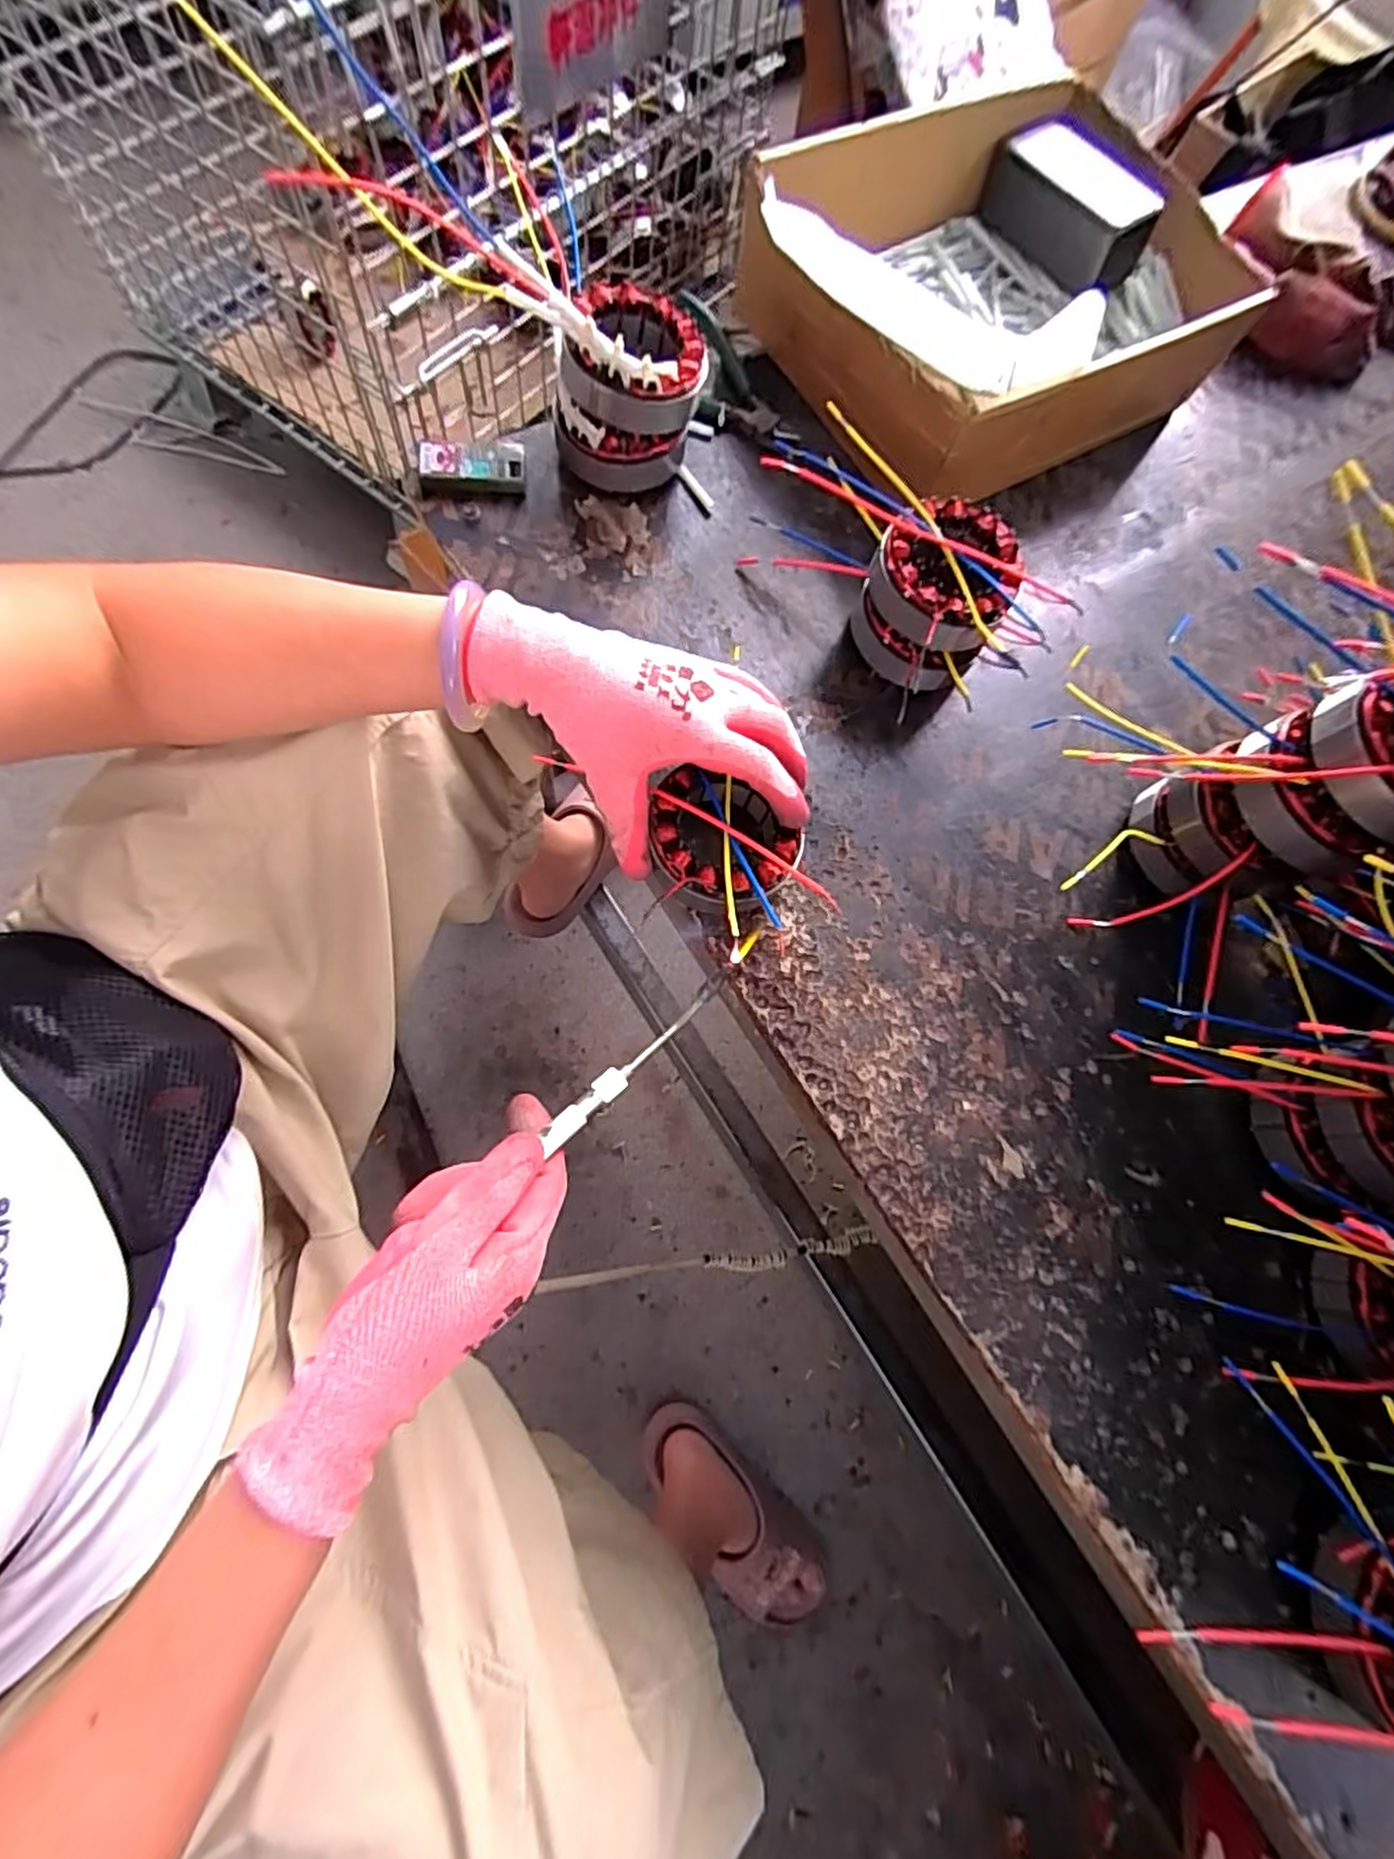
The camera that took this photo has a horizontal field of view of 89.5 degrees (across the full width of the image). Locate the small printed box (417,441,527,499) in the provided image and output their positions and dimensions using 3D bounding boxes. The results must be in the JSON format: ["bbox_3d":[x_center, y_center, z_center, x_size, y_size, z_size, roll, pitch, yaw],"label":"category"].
[{"bbox_3d":[-0.148,-0.305,0.466,0.067,0.020,0.030,-3,74,-8],"label":"small printed box"}]

